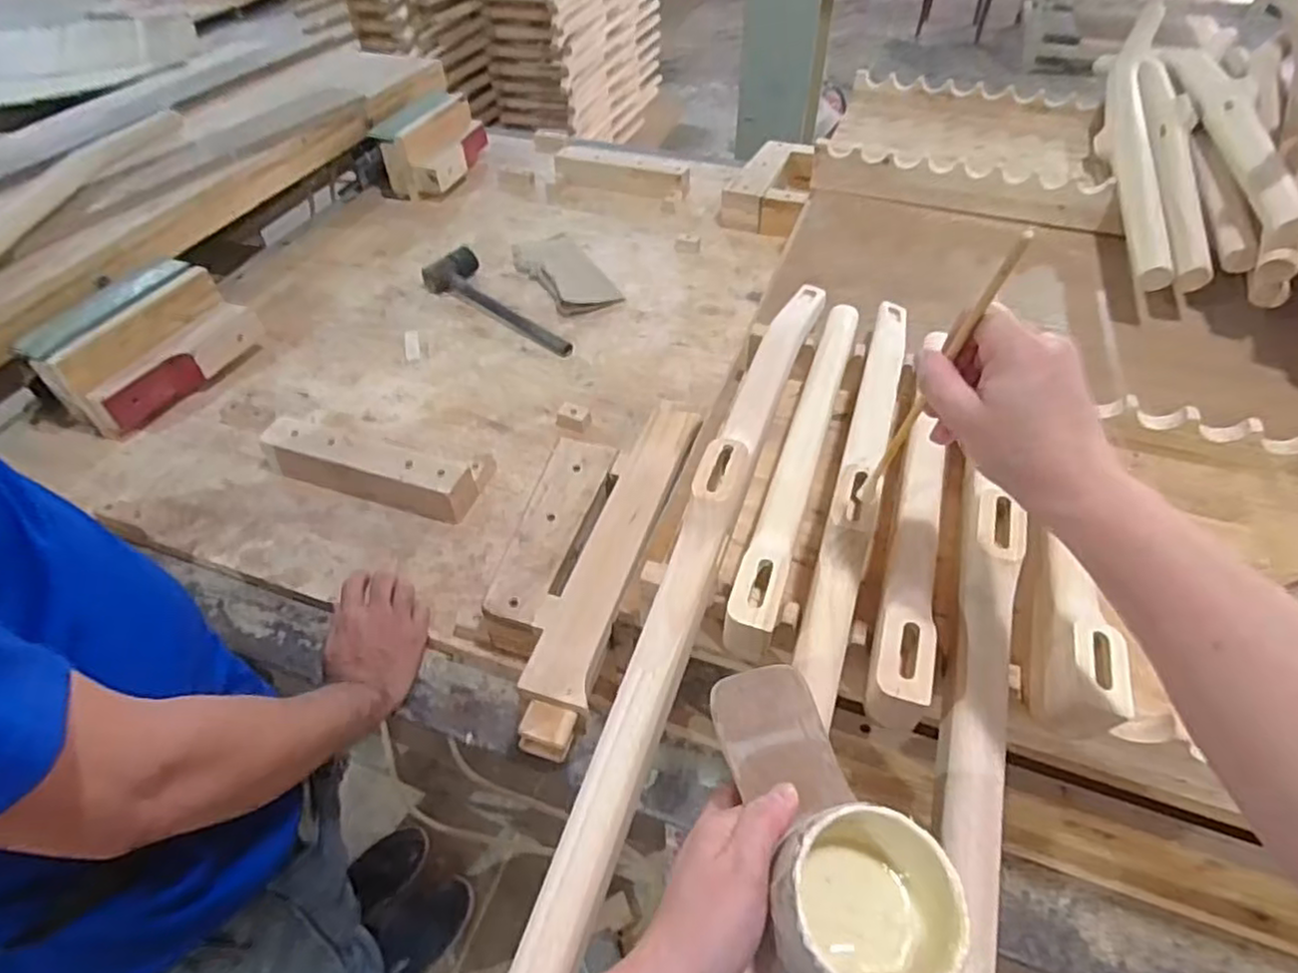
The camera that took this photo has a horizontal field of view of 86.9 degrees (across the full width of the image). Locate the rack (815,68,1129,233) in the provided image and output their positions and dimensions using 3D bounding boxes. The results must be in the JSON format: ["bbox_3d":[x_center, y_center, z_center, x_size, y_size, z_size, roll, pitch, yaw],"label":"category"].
[{"bbox_3d":[0.518,-0.564,1.131,0.427,0.064,0.396,16,51,15],"label":"rack"}]

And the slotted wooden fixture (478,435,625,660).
[{"bbox_3d":[-0.103,0.060,0.770,0.082,0.067,0.255,13,50,13],"label":"slotted wooden fixture"}]

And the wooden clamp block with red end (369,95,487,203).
[{"bbox_3d":[-0.457,-0.735,1.468,0.156,0.137,0.279,14,50,13],"label":"wooden clamp block with red end"}]

